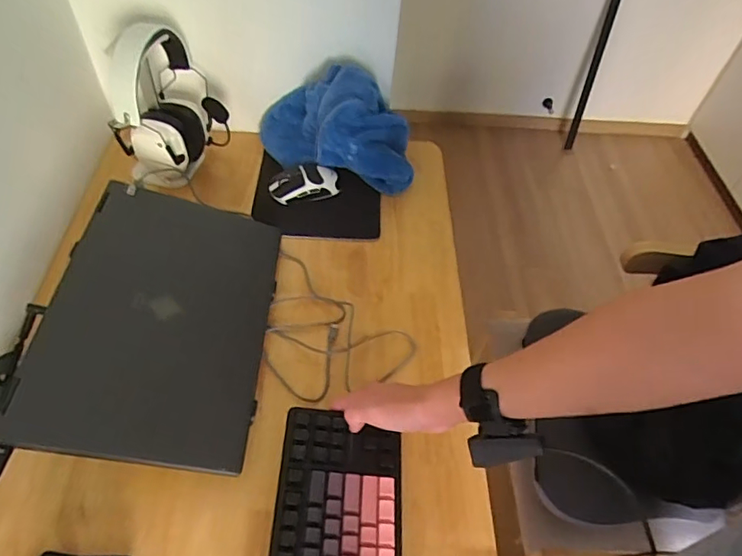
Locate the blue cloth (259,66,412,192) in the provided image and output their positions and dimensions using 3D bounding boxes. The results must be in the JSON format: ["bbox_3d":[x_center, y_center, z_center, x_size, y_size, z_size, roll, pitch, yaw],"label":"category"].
[{"bbox_3d":[-0.062,-0.253,0.869,0.280,0.172,0.109,21,54,11],"label":"blue cloth"}]

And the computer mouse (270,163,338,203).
[{"bbox_3d":[-0.113,-0.164,0.874,0.116,0.039,0.069,-12,55,-14],"label":"computer mouse"}]

